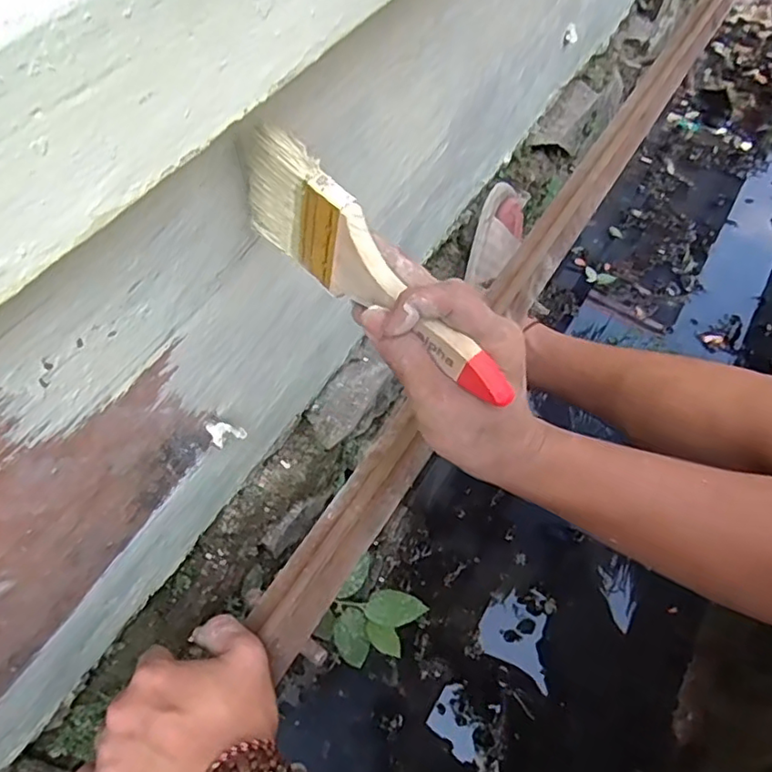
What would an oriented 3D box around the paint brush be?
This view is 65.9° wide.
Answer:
[{"bbox_3d":[-0.009,-0.060,0.320,0.187,0.067,0.018,44,67,12],"label":"paint brush"}]

